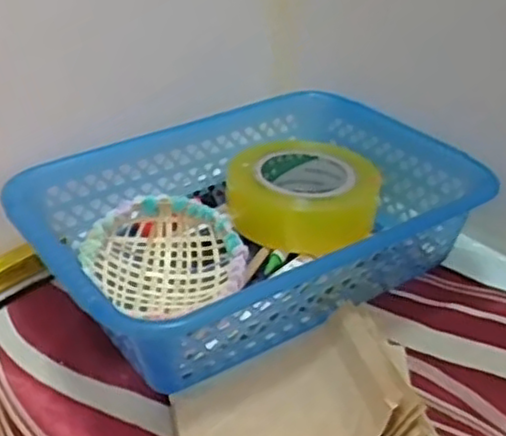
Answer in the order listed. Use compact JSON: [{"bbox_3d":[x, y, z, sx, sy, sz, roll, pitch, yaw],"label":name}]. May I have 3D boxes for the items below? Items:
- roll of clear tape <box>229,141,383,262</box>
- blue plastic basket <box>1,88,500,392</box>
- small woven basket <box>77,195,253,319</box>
[{"bbox_3d":[0.046,-0.023,0.635,0.123,0.050,0.123,-1,35,1],"label":"roll of clear tape"},{"bbox_3d":[-0.003,0.002,0.570,0.326,0.090,0.219,-22,40,-26],"label":"blue plastic basket"},{"bbox_3d":[-0.067,0.035,0.553,0.120,0.053,0.109,-5,35,-5],"label":"small woven basket"}]

